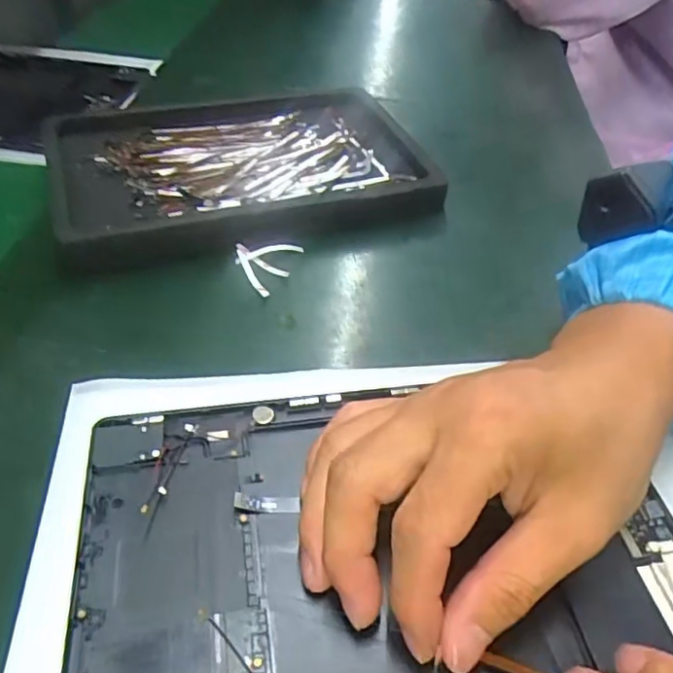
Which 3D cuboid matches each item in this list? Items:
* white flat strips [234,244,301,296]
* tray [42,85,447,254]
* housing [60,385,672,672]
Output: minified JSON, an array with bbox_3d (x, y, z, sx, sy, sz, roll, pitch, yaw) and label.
[{"bbox_3d":[-0.038,-0.040,0.355,0.040,0.007,0.044,-5,46,-8],"label":"white flat strips"},{"bbox_3d":[-0.064,-0.116,0.413,0.243,0.030,0.157,-14,48,-17],"label":"tray"},{"bbox_3d":[0.020,0.085,0.238,0.233,0.010,0.153,-5,46,-9],"label":"housing"}]

